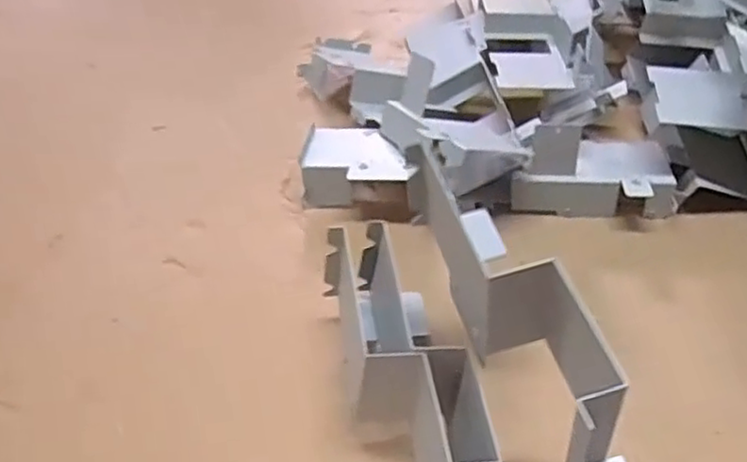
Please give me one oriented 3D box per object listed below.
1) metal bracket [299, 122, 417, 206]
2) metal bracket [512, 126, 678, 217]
[{"bbox_3d":[-0.017,-0.060,0.638,0.092,0.045,0.095,-5,44,0],"label":"metal bracket"},{"bbox_3d":[0.190,-0.060,0.607,0.137,0.073,0.075,5,45,10],"label":"metal bracket"}]

